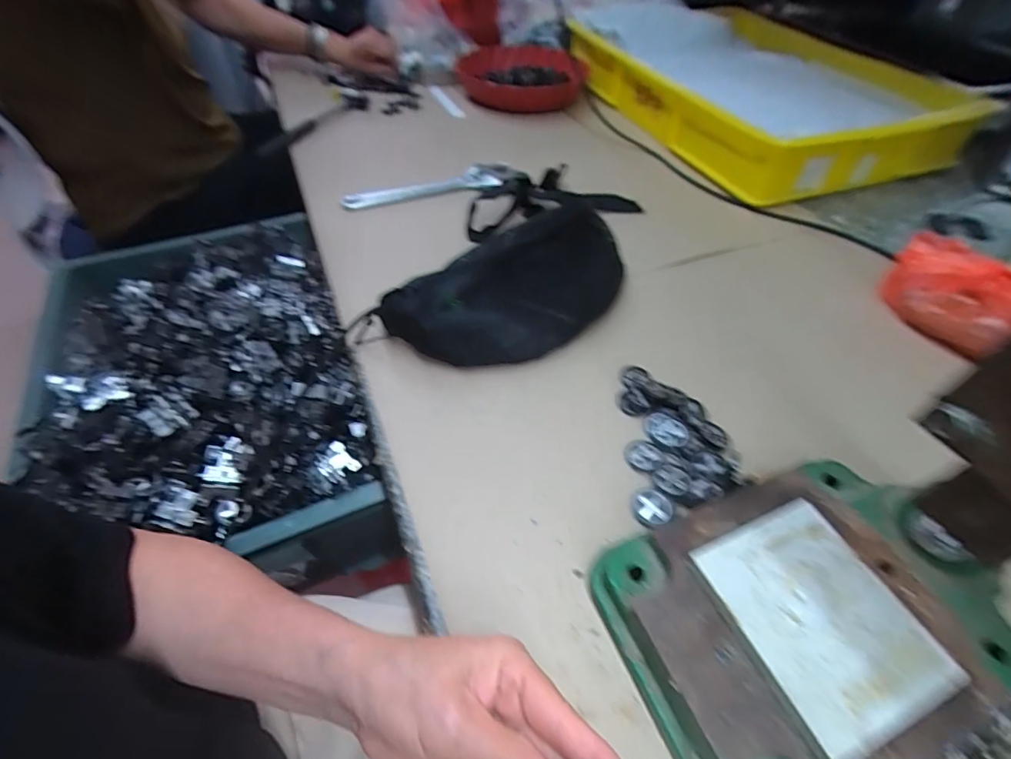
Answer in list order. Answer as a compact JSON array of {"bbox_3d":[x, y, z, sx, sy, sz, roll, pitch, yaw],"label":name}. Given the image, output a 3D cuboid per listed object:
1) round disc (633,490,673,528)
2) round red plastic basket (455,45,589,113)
[{"bbox_3d":[0.109,0.095,0.354,0.027,0.007,0.028,1,49,-1],"label":"round disc"},{"bbox_3d":[0.031,-0.567,0.888,0.241,0.065,0.198,0,49,-1],"label":"round red plastic basket"}]

